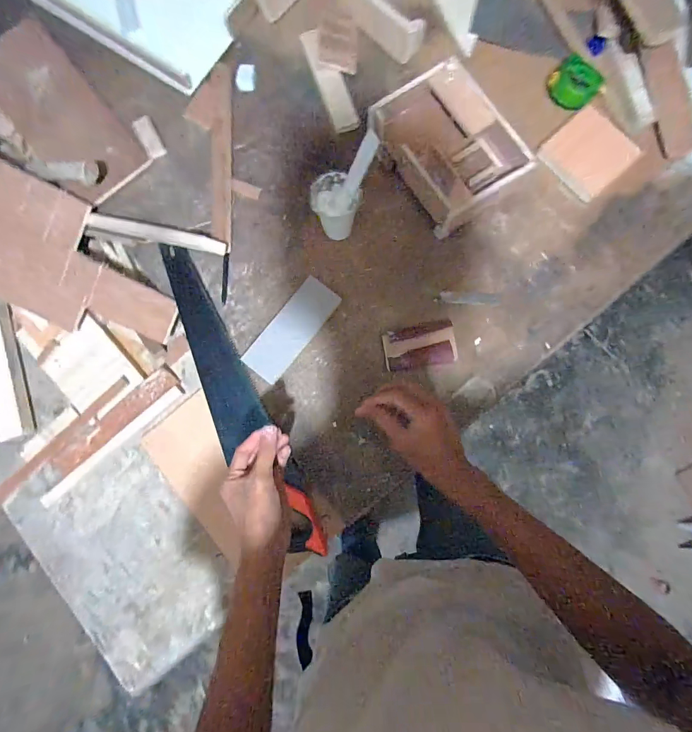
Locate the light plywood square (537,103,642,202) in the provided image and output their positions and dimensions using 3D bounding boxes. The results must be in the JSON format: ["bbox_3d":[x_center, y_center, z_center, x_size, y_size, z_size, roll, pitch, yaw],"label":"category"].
[{"bbox_3d":[0.378,-0.334,0.585,0.103,0.017,0.114,-45,86,0],"label":"light plywood square"}]

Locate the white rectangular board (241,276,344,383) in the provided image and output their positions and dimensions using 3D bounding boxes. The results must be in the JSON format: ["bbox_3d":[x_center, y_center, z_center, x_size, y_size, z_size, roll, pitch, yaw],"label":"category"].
[{"bbox_3d":[-0.083,-0.056,0.580,0.064,0.012,0.166,38,86,6],"label":"white rectangular board"}]

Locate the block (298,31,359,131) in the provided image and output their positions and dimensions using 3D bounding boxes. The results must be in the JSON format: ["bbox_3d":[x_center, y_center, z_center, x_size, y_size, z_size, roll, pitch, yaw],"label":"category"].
[{"bbox_3d":[-0.026,-0.475,0.626,0.042,0.005,0.183,-20,83,0],"label":"block"}]

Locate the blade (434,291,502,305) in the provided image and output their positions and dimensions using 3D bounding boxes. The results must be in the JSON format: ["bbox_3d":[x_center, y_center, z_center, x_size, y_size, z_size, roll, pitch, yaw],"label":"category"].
[{"bbox_3d":[0.189,-0.105,0.584,0.100,0.004,0.018,4,86,-1],"label":"blade"}]

